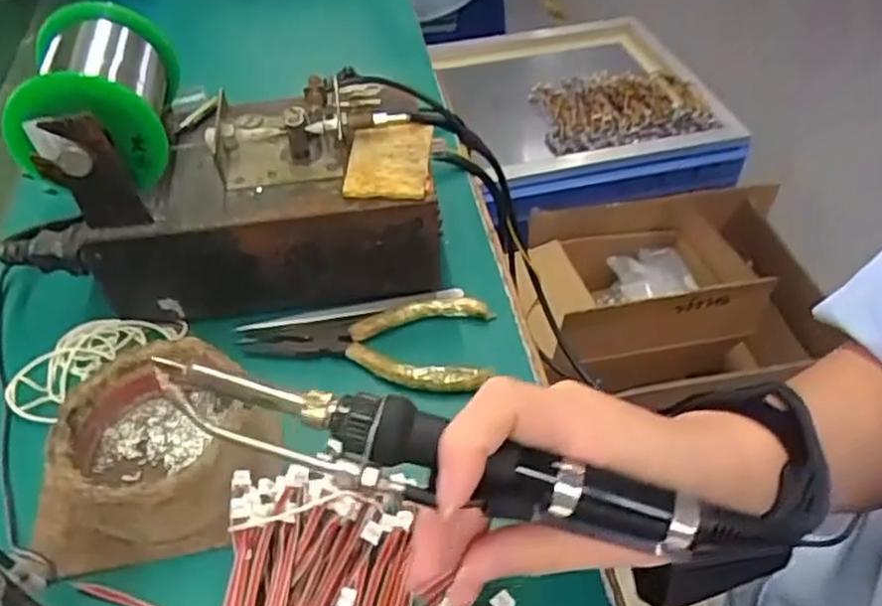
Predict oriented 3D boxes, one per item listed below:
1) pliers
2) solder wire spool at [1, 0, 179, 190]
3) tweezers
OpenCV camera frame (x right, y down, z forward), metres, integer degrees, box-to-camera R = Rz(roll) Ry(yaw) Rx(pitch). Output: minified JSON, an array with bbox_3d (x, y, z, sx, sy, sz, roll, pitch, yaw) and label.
[{"bbox_3d":[-0.040,0.014,0.385,0.131,0.008,0.060,7,48,6],"label":"pliers"},{"bbox_3d":[-0.170,-0.094,0.360,0.070,0.071,0.094,-8,48,-7],"label":"solder wire spool"},{"bbox_3d":[-0.048,0.003,0.396,0.127,0.004,0.011,-12,48,-11],"label":"tweezers"}]

